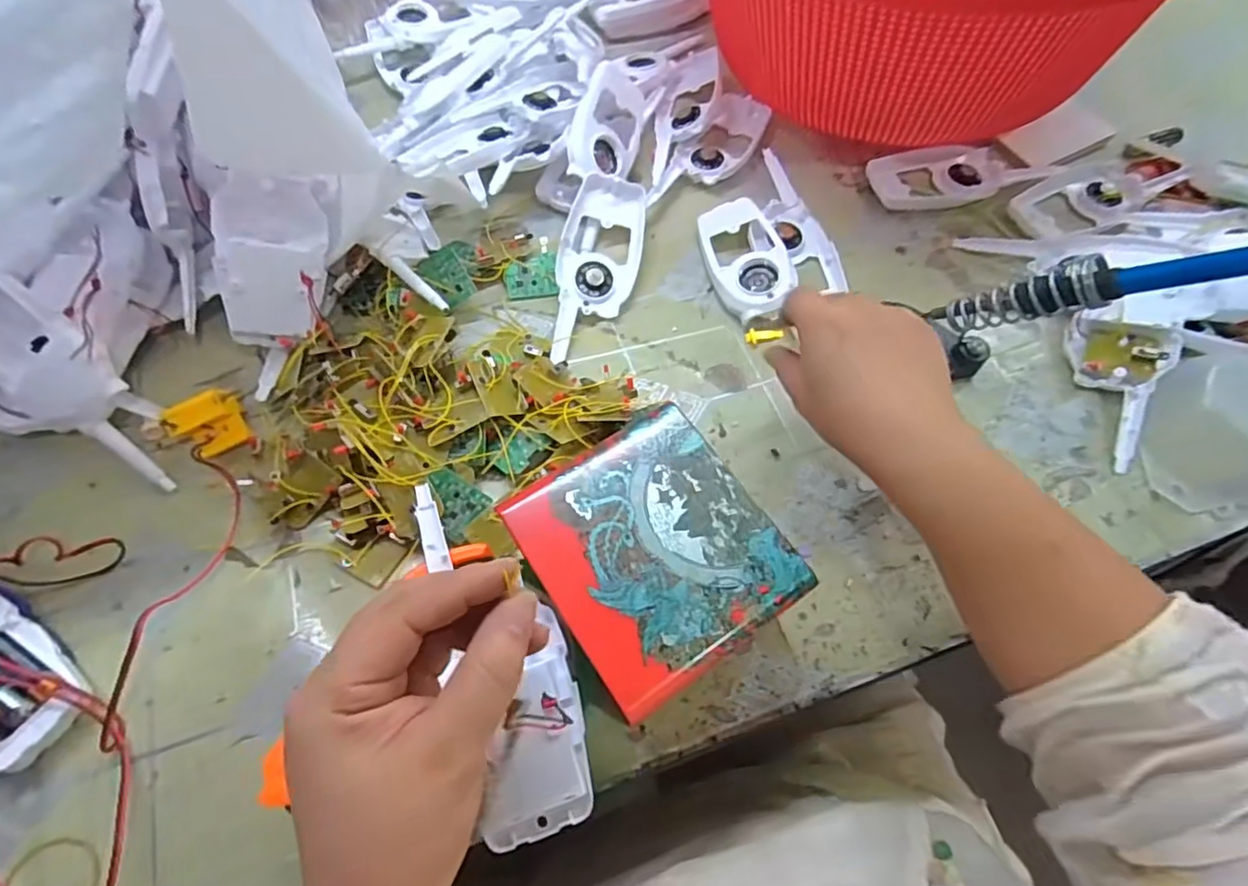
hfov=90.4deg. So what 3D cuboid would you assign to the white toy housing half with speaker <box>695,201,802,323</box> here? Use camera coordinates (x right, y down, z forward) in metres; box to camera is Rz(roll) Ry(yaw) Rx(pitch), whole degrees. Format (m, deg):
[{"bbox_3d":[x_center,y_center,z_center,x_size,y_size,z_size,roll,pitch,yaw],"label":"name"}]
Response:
[{"bbox_3d":[0.093,-0.138,0.472,0.055,0.023,0.114,-11,66,-5],"label":"white toy housing half with speaker"}]

